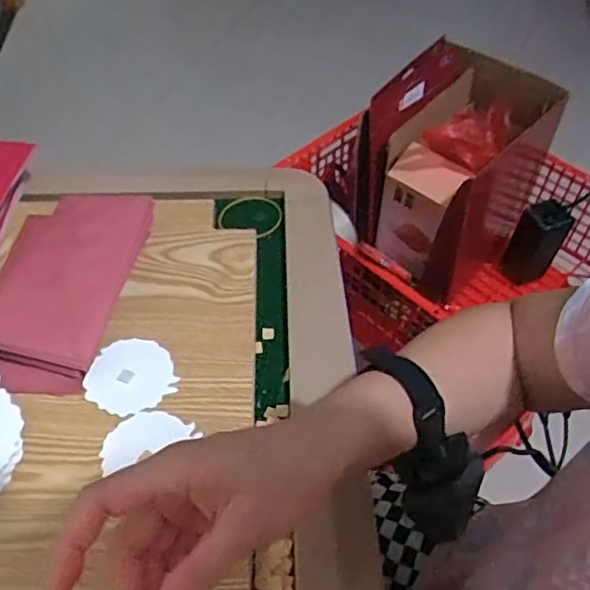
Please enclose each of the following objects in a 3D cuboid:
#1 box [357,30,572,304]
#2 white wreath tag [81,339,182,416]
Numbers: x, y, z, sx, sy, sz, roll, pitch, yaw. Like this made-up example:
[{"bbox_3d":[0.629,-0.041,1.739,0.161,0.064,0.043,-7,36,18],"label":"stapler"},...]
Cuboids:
[{"bbox_3d":[0.217,-0.187,0.869,0.187,0.233,0.262,34,59,23],"label":"box"},{"bbox_3d":[-0.129,0.064,0.498,0.069,0.004,0.066,13,53,10],"label":"white wreath tag"}]

